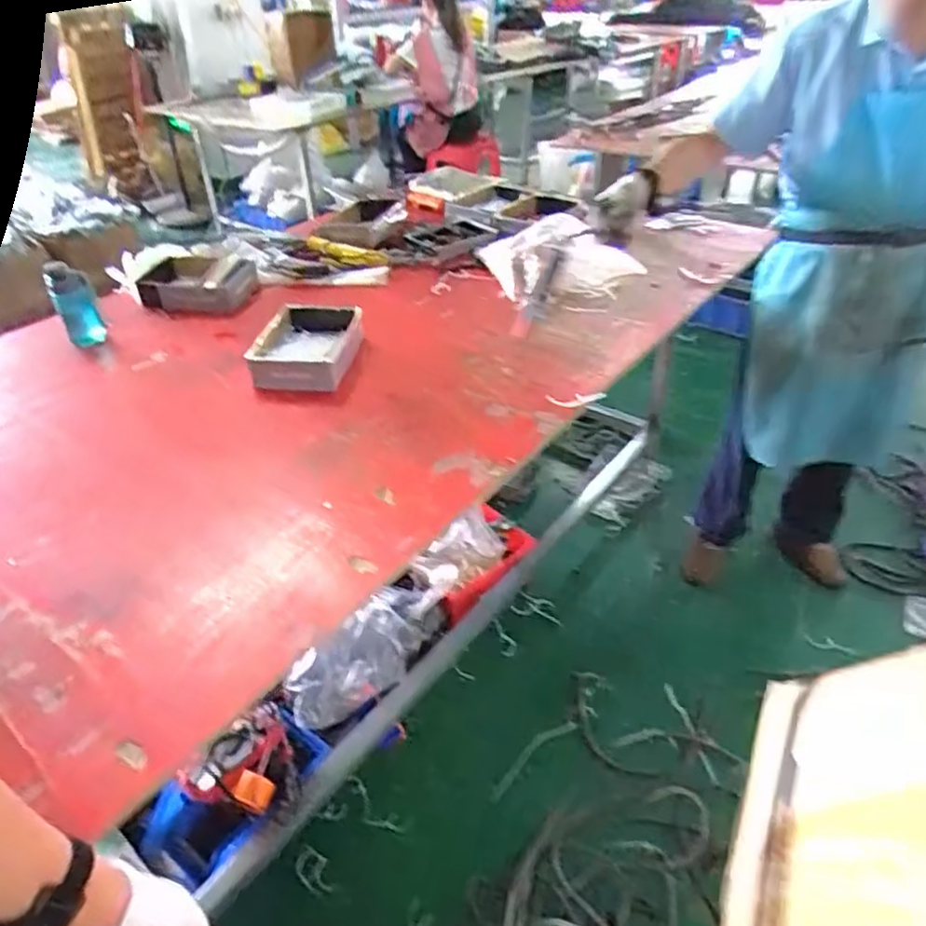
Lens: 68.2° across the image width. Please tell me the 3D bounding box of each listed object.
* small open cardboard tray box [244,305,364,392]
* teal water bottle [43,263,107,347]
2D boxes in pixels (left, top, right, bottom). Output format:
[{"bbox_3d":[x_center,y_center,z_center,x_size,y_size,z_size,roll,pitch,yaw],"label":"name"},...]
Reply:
[{"bbox_3d":[-0.307,-0.243,1.366,0.189,0.070,0.270,2,38,5],"label":"small open cardboard tray box"},{"bbox_3d":[-0.851,-0.351,1.510,0.085,0.177,0.068,-23,41,-24],"label":"teal water bottle"}]

